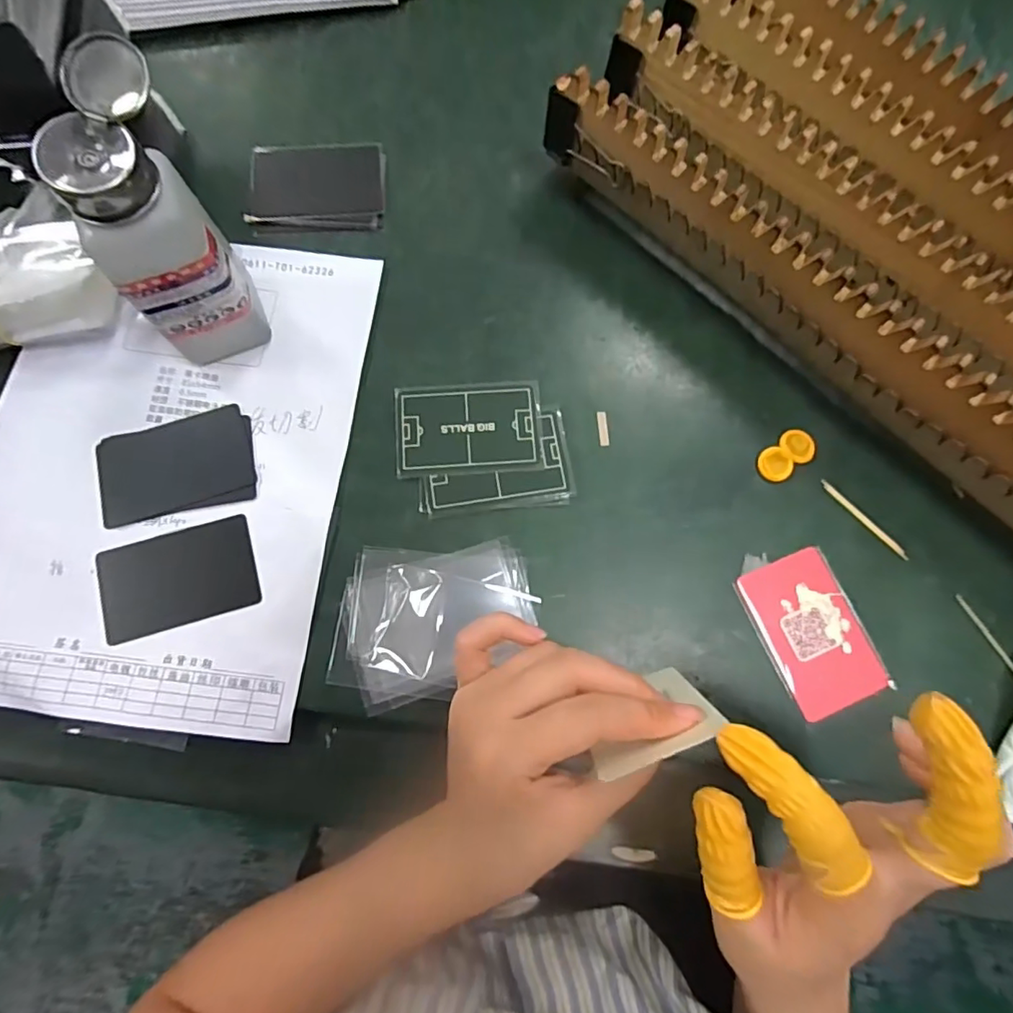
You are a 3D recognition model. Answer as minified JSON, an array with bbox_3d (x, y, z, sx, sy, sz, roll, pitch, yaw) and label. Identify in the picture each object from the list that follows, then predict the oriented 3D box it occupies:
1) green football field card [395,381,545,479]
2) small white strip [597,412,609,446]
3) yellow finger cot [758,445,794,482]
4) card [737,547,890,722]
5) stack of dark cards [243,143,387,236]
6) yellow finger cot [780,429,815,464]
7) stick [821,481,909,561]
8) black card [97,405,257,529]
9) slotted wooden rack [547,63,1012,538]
[{"bbox_3d":[-0.023,-0.048,0.335,0.087,0.004,0.056,-4,77,-3],"label":"green football field card"},{"bbox_3d":[0.060,-0.048,0.341,0.006,0.004,0.023,-4,78,-2],"label":"small white strip"},{"bbox_3d":[0.164,-0.025,0.336,0.019,0.005,0.020,0,77,-2],"label":"yellow finger cot"},{"bbox_3d":[0.175,0.071,0.316,0.054,0.004,0.085,-21,78,-7],"label":"card"},{"bbox_3d":[-0.129,-0.217,0.377,0.091,0.007,0.067,-6,77,-3],"label":"stack of dark cards"},{"bbox_3d":[0.179,-0.037,0.338,0.021,0.004,0.021,0,77,-2],"label":"yellow finger cot"},{"bbox_3d":[0.215,0.008,0.331,0.005,0.004,0.064,-44,82,-9],"label":"stick"},{"bbox_3d":[-0.198,-0.025,0.330,0.088,0.004,0.053,-17,78,-6],"label":"black card"},{"bbox_3d":[0.250,-0.061,0.306,0.566,0.081,0.061,44,79,8],"label":"slotted wooden rack"}]

